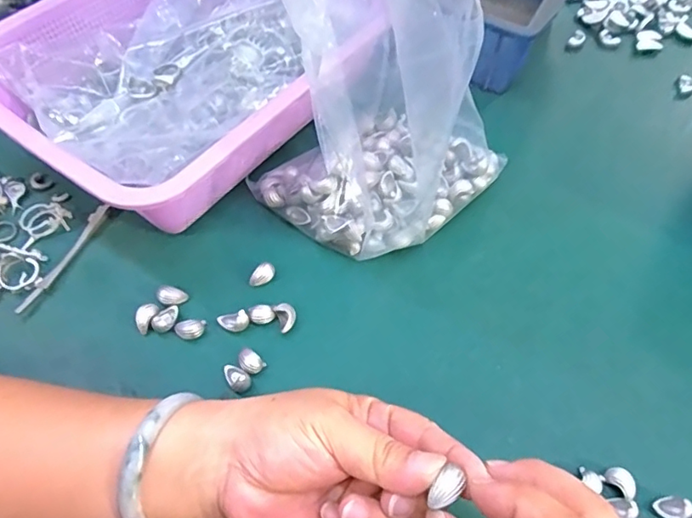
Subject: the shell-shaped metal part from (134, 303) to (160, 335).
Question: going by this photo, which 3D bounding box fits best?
[{"bbox_3d":[-0.133,0.038,0.350,0.014,0.006,0.019,22,59,12],"label":"shell-shaped metal part"}]

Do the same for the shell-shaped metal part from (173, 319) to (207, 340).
[{"bbox_3d":[-0.102,0.046,0.347,0.019,0.010,0.013,-11,58,-8],"label":"shell-shaped metal part"}]

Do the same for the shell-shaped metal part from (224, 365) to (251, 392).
[{"bbox_3d":[-0.068,0.074,0.332,0.018,0.007,0.012,38,64,20],"label":"shell-shaped metal part"}]

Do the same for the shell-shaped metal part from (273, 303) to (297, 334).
[{"bbox_3d":[-0.040,0.040,0.354,0.013,0.013,0.017,-21,60,-14],"label":"shell-shaped metal part"}]

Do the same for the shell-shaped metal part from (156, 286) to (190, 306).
[{"bbox_3d":[-0.118,0.025,0.359,0.017,0.011,0.013,13,58,7],"label":"shell-shaped metal part"}]

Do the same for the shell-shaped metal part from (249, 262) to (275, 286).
[{"bbox_3d":[-0.059,0.011,0.372,0.019,0.012,0.011,-29,63,-18],"label":"shell-shaped metal part"}]

